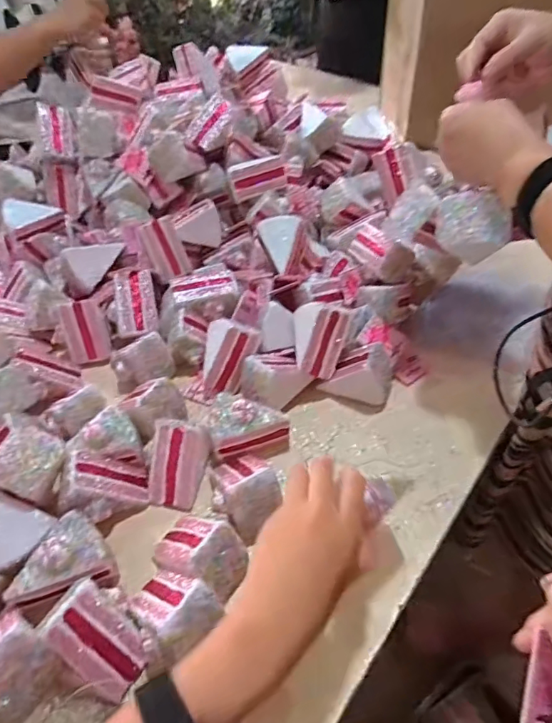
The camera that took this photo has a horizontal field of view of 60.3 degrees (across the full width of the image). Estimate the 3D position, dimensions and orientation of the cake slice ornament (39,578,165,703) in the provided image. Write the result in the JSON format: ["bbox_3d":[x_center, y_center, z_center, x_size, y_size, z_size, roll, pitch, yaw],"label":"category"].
[{"bbox_3d":[-0.144,0.226,0.387,0.079,0.055,0.062,33,57,28],"label":"cake slice ornament"}]

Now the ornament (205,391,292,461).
[{"bbox_3d":[-0.032,0.070,0.535,0.088,0.064,0.060,-13,48,-9],"label":"ornament"}]

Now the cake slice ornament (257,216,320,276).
[{"bbox_3d":[0.017,-0.165,0.672,0.067,0.087,0.042,-20,0,18],"label":"cake slice ornament"}]

